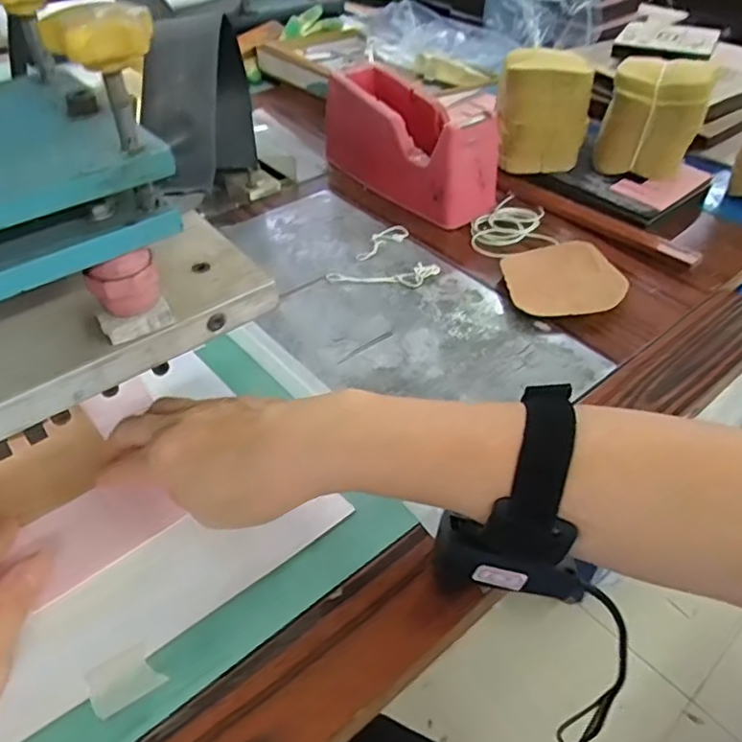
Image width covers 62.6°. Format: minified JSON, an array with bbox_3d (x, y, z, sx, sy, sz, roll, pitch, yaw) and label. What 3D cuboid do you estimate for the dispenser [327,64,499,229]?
[{"bbox_3d":[0.035,-0.230,0.607,0.071,0.083,0.201,-31,52,-28],"label":"dispenser"}]

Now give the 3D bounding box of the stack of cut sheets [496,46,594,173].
[{"bbox_3d":[0.169,-0.258,0.602,0.089,0.095,0.062,8,45,8],"label":"stack of cut sheets"}]

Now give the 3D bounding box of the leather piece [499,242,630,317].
[{"bbox_3d":[0.162,-0.074,0.500,0.103,0.012,0.075,-15,57,-13],"label":"leather piece"}]

